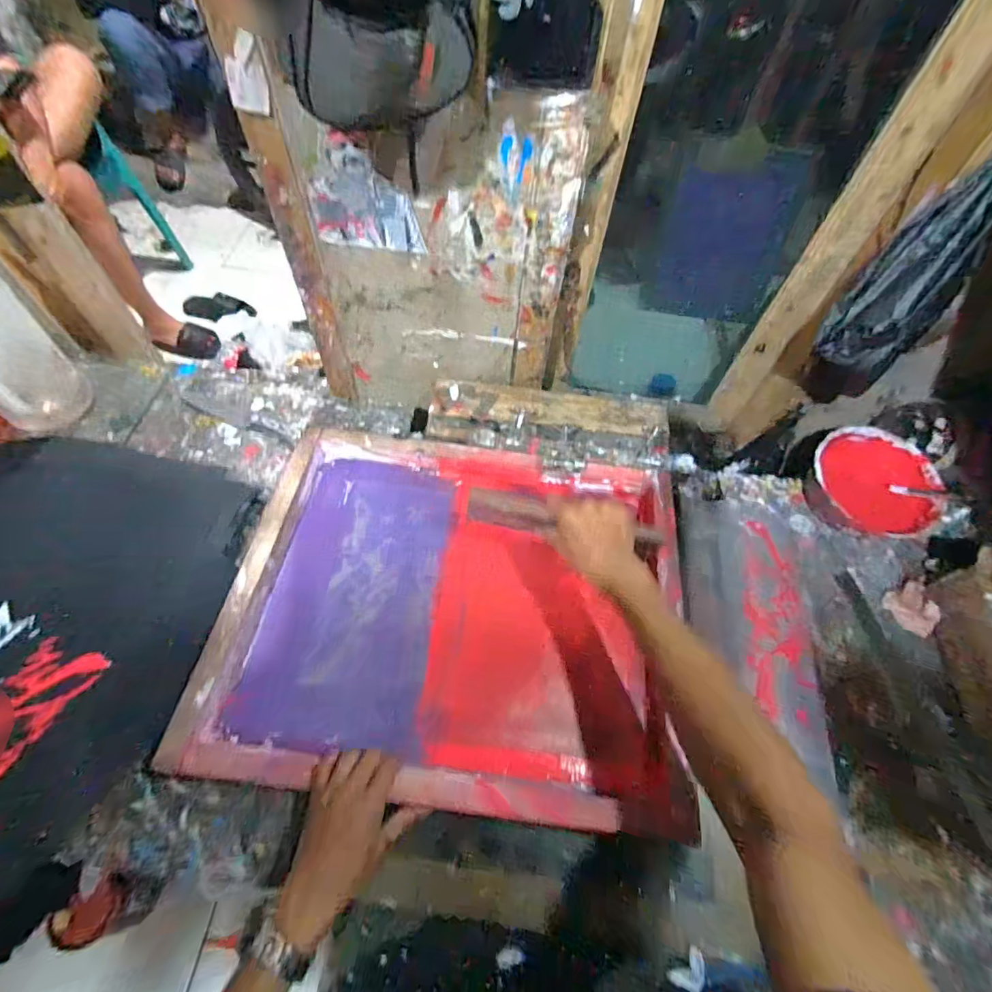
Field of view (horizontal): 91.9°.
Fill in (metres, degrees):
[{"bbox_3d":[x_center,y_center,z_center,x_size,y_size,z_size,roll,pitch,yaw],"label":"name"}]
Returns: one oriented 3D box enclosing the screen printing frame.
[{"bbox_3d":[-0.043,0.135,0.622,0.546,0.050,0.453,8,64,1],"label":"screen printing frame"}]

